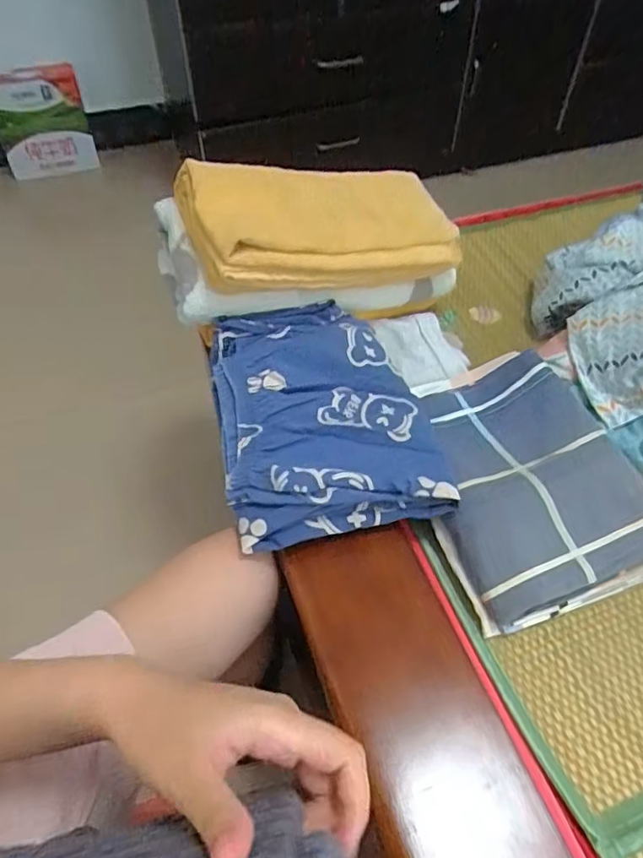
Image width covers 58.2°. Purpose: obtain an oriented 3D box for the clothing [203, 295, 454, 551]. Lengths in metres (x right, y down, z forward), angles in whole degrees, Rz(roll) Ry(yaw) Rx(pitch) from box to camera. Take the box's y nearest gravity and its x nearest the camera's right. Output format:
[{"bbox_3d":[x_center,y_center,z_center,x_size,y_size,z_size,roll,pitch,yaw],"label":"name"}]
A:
[{"bbox_3d":[-0.002,-0.021,0.591,0.201,0.060,0.272,-9,52,-7],"label":"clothing"}]

